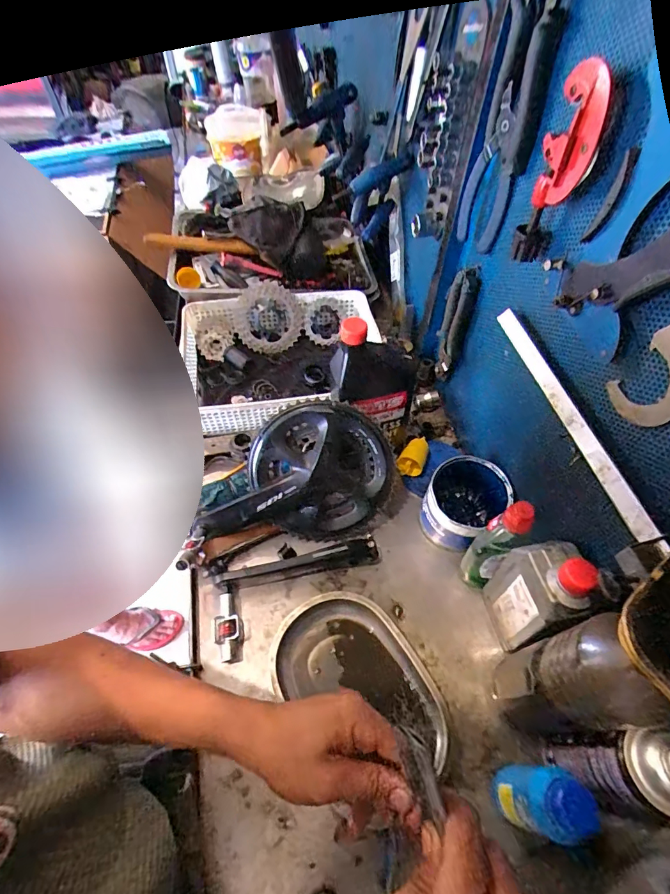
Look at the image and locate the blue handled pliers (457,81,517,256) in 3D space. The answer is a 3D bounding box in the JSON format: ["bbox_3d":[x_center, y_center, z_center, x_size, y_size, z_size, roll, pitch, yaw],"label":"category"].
[{"bbox_3d":[0.173,-0.298,0.486,0.017,0.153,0.067,-13,54,-11],"label":"blue handled pliers"}]

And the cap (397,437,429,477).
[{"bbox_3d":[0.122,0.020,0.666,0.035,0.038,0.071,28,57,18],"label":"cap"}]

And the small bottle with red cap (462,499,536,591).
[{"bbox_3d":[0.187,0.120,0.516,0.037,0.175,0.039,32,59,21],"label":"small bottle with red cap"}]

